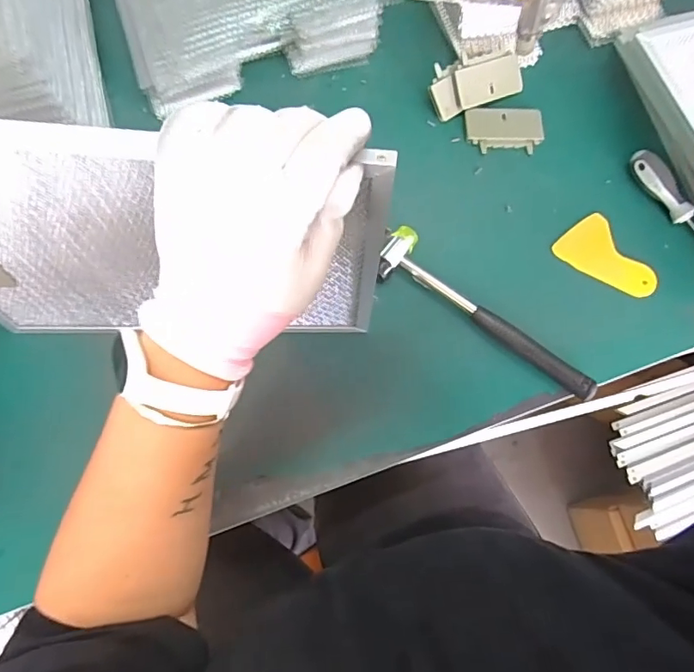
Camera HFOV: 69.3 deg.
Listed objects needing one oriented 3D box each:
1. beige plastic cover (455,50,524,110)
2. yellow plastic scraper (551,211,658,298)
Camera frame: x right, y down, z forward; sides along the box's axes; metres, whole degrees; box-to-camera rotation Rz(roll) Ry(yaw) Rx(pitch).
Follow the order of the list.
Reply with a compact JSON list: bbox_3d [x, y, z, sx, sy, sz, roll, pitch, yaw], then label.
[{"bbox_3d":[0.161,-0.290,0.565,0.085,0.008,0.048,-20,117,-13],"label":"beige plastic cover"},{"bbox_3d":[0.270,-0.075,0.526,0.067,0.010,0.099,-35,84,-3],"label":"yellow plastic scraper"}]

